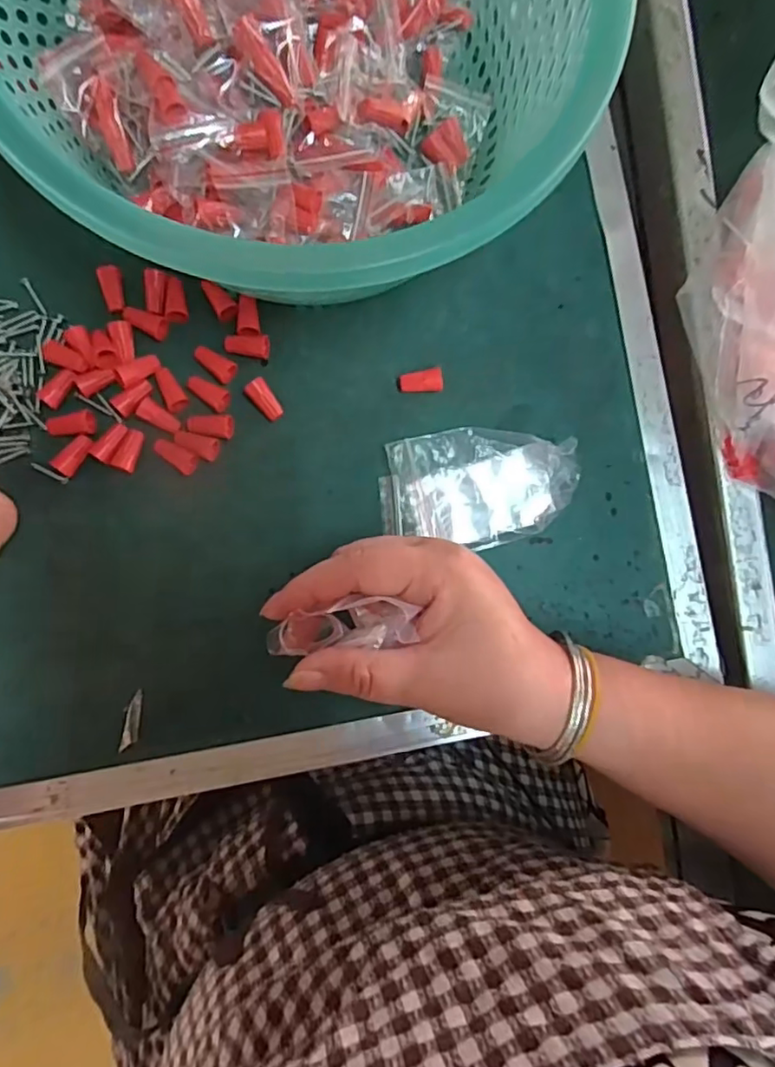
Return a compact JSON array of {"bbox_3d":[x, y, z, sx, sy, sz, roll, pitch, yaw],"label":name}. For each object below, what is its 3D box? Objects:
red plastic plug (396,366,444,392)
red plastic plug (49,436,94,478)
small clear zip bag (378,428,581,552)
[{"bbox_3d":[0.018,-0.083,0.326,0.024,0.011,0.012,-9,87,-5],"label":"red plastic plug"},{"bbox_3d":[-0.163,-0.040,0.307,0.011,0.006,0.023,40,84,-1],"label":"red plastic plug"},{"bbox_3d":[0.050,-0.026,0.321,0.105,0.016,0.061,-4,86,-5],"label":"small clear zip bag"}]

